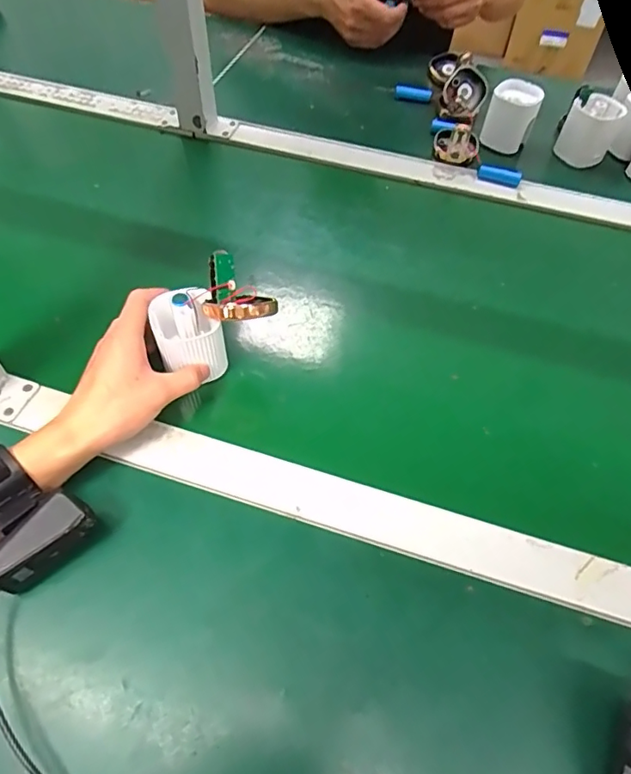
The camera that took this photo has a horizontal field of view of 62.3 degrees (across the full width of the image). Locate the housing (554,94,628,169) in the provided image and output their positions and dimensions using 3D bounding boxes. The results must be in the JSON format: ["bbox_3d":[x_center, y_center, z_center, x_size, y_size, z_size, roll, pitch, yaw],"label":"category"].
[{"bbox_3d":[0.338,-0.317,0.649,0.062,0.065,0.053,26,58,15],"label":"housing"}]

